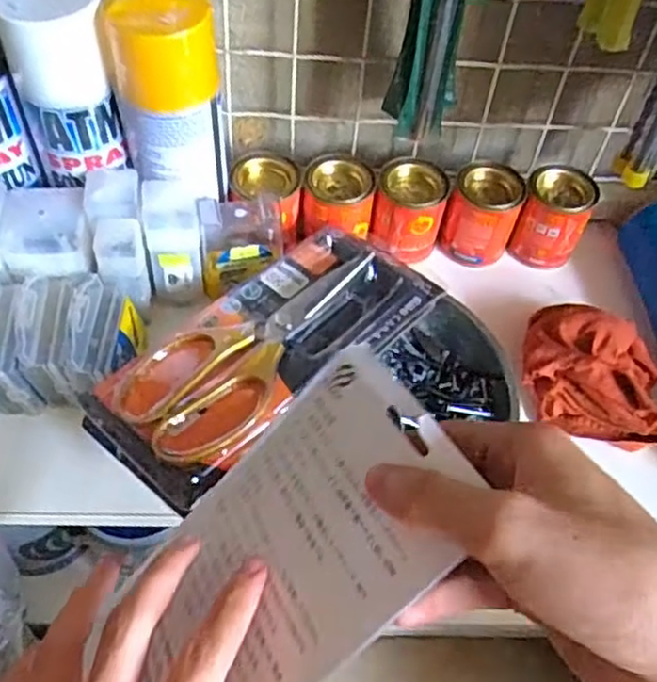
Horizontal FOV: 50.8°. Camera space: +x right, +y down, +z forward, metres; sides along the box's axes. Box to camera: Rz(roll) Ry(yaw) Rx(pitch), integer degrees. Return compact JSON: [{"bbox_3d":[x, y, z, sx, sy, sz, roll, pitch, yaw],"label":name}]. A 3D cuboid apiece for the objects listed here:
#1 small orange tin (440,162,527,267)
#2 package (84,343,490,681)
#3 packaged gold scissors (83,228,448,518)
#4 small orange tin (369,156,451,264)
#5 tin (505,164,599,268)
[{"bbox_3d":[0.125,-0.102,0.562,0.055,0.066,0.049,21,52,13],"label":"small orange tin"},{"bbox_3d":[-0.018,0.087,0.290,0.158,0.006,0.105,-46,46,7],"label":"package"},{"bbox_3d":[-0.039,0.000,0.446,0.105,0.022,0.227,39,58,25],"label":"packaged gold scissors"},{"bbox_3d":[0.063,-0.099,0.553,0.054,0.069,0.057,2,50,-2],"label":"small orange tin"},{"bbox_3d":[0.183,-0.099,0.567,0.054,0.068,0.053,2,50,-2],"label":"tin"}]

